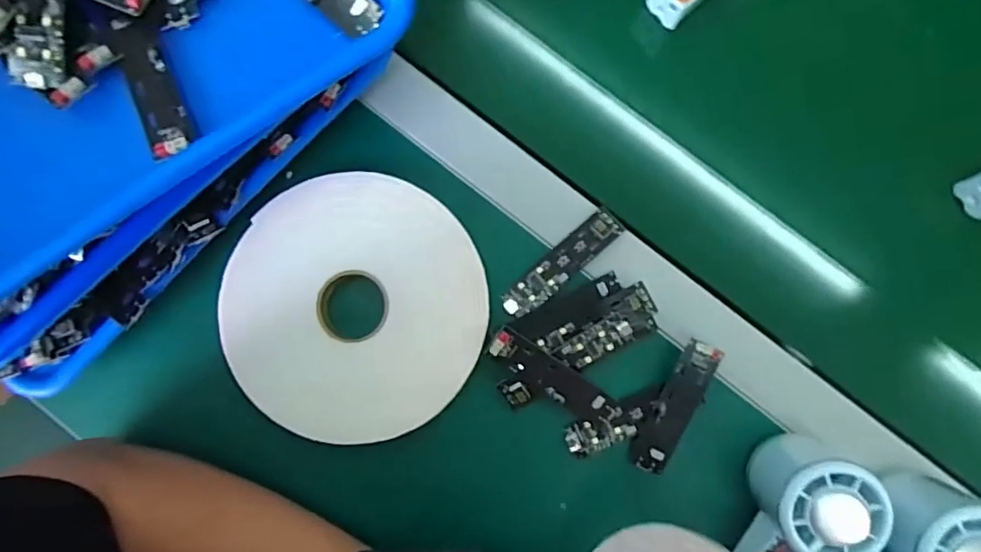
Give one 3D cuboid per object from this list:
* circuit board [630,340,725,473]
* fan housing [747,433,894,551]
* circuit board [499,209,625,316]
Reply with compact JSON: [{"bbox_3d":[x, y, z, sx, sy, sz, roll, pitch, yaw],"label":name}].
[{"bbox_3d":[0.119,0.085,0.346,0.026,0.007,0.089,24,100,3],"label":"circuit board"},{"bbox_3d":[0.188,0.129,0.321,0.053,0.064,0.055,0,87,1],"label":"fan housing"},{"bbox_3d":[0.047,-0.008,0.360,0.093,0.013,0.022,-42,87,-1],"label":"circuit board"}]

